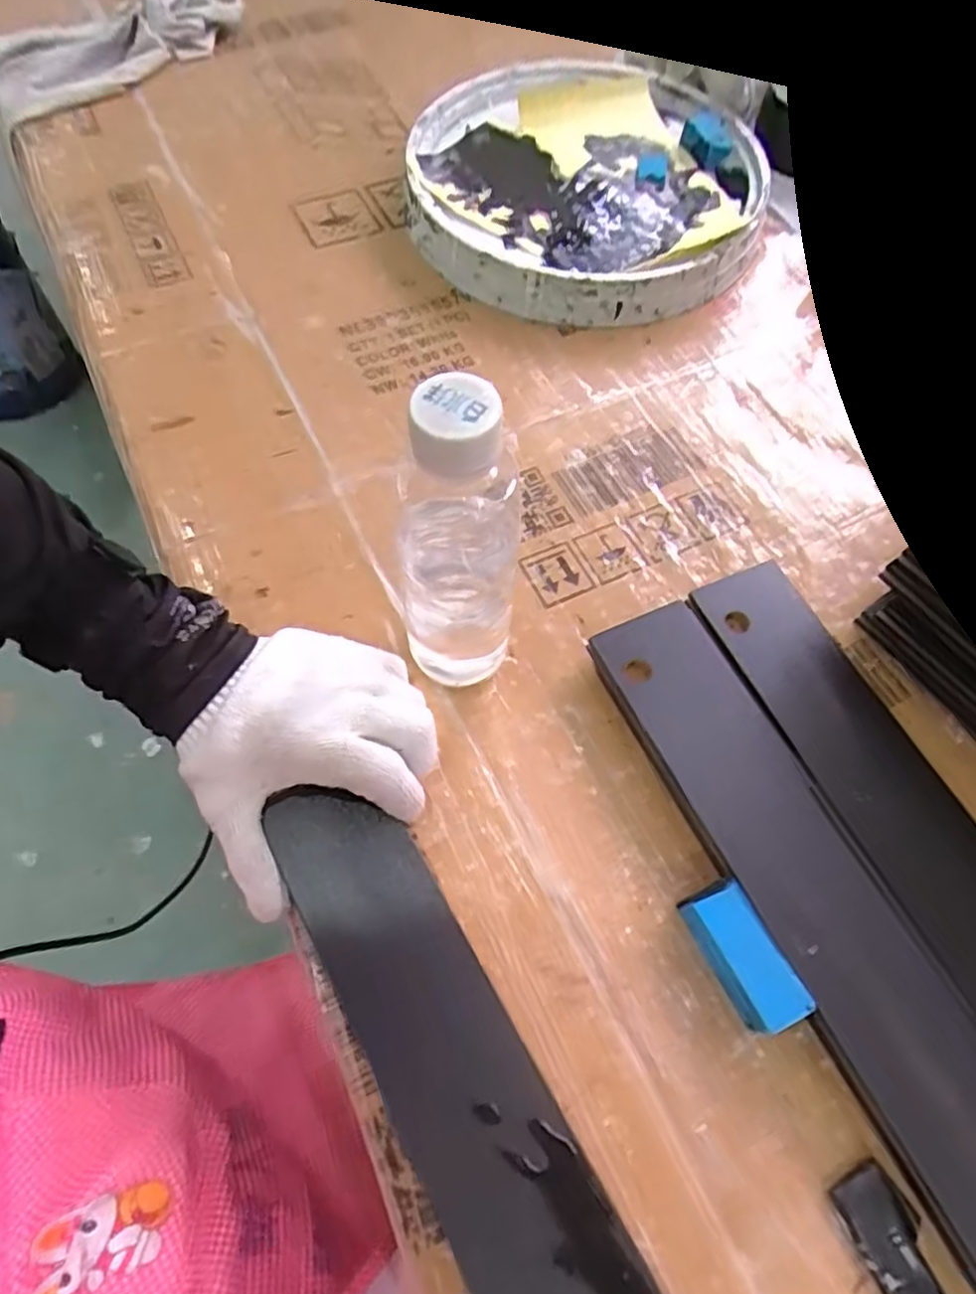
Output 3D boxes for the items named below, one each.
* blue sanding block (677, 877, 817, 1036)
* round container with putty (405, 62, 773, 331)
[{"bbox_3d":[0.114,0.141,0.311,0.029,0.025,0.061,-24,66,-12],"label":"blue sanding block"},{"bbox_3d":[0.082,-0.382,0.566,0.274,0.053,0.292,0,63,0],"label":"round container with putty"}]

